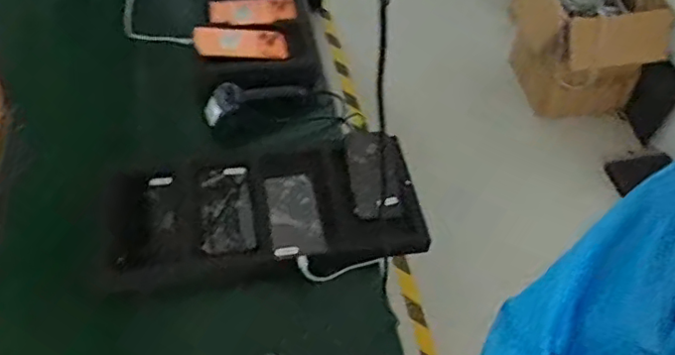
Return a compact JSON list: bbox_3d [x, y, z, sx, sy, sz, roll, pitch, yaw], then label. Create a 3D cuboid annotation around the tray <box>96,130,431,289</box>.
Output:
[{"bbox_3d":[-0.113,0.041,0.952,0.473,0.043,0.259,-9,52,-9],"label":"tray"}]

